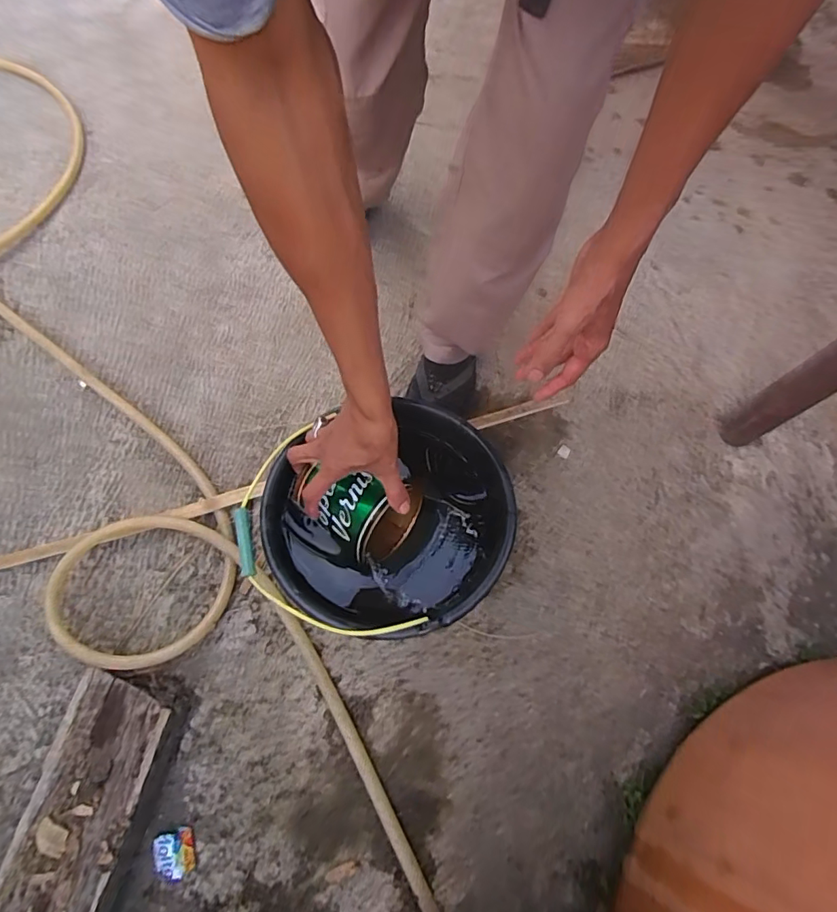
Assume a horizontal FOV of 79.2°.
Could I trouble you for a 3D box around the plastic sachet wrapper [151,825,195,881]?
[{"bbox_3d":[-0.280,0.459,0.582,0.041,0.022,0.049,-15,68,-9],"label":"plastic sachet wrapper"}]

